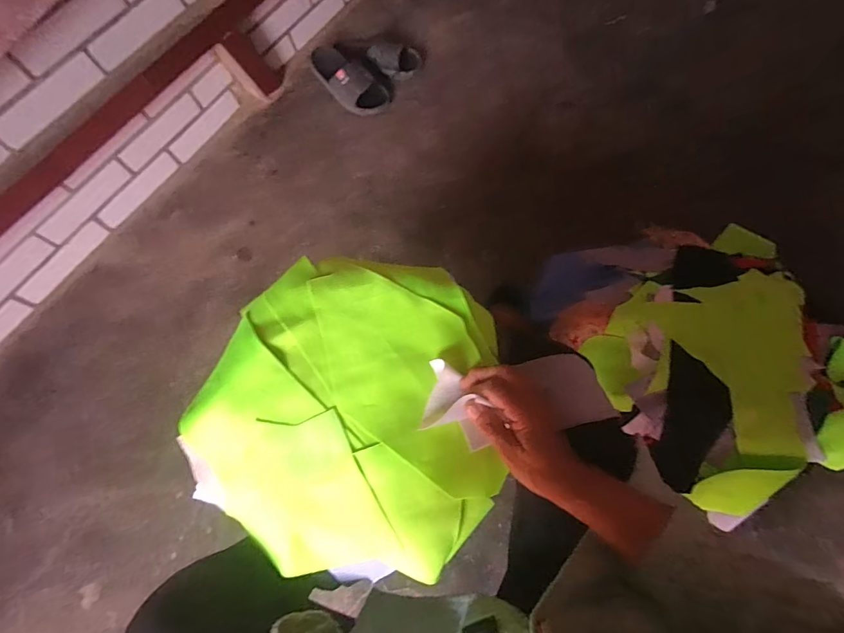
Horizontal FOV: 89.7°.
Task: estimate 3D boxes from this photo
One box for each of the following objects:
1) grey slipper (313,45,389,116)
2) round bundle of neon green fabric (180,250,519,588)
[{"bbox_3d":[-0.206,-0.663,1.172,0.121,0.065,0.260,-42,74,-12],"label":"grey slipper"},{"bbox_3d":[-0.083,0.090,0.452,0.314,0.041,0.319,-2,68,3],"label":"round bundle of neon green fabric"}]

